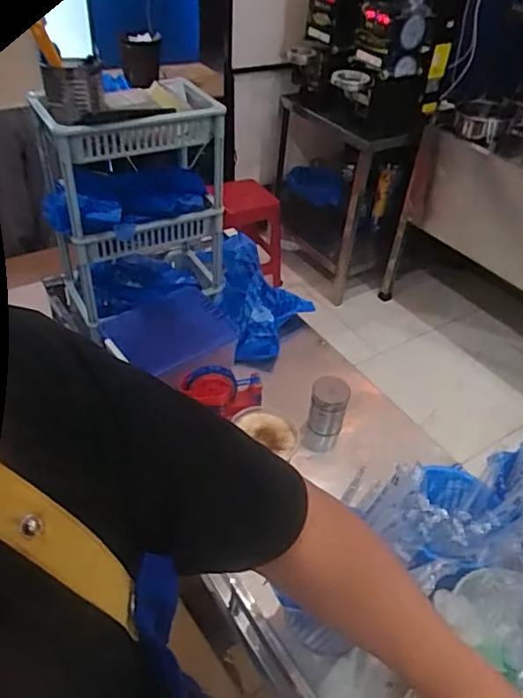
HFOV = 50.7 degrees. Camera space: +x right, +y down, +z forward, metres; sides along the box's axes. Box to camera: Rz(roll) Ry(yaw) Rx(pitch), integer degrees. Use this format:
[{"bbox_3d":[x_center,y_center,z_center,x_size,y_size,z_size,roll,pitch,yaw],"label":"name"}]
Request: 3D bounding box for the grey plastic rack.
[{"bbox_3d":[-0.250,-0.296,1.141,0.325,0.412,0.185,-15,46,-22],"label":"grey plastic rack"}]

